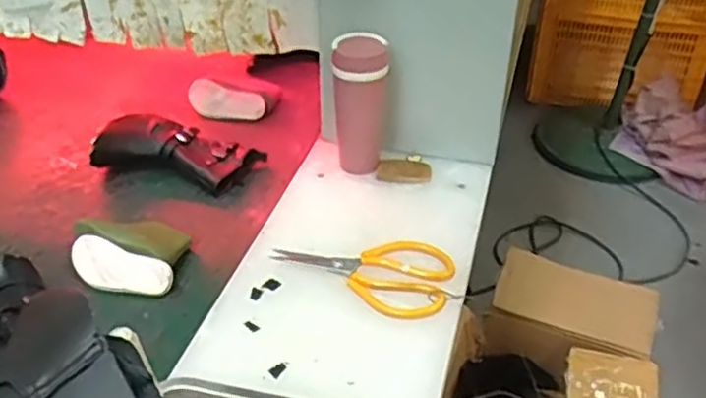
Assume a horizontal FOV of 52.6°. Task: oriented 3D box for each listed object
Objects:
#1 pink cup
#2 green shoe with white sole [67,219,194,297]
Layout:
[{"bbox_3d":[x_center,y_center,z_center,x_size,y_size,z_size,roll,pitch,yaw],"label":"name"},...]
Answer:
[{"bbox_3d":[0.009,-0.110,0.877,0.062,0.171,0.065,1,36,-1],"label":"pink cup"},{"bbox_3d":[-0.258,0.059,0.828,0.128,0.050,0.096,8,37,12],"label":"green shoe with white sole"}]

